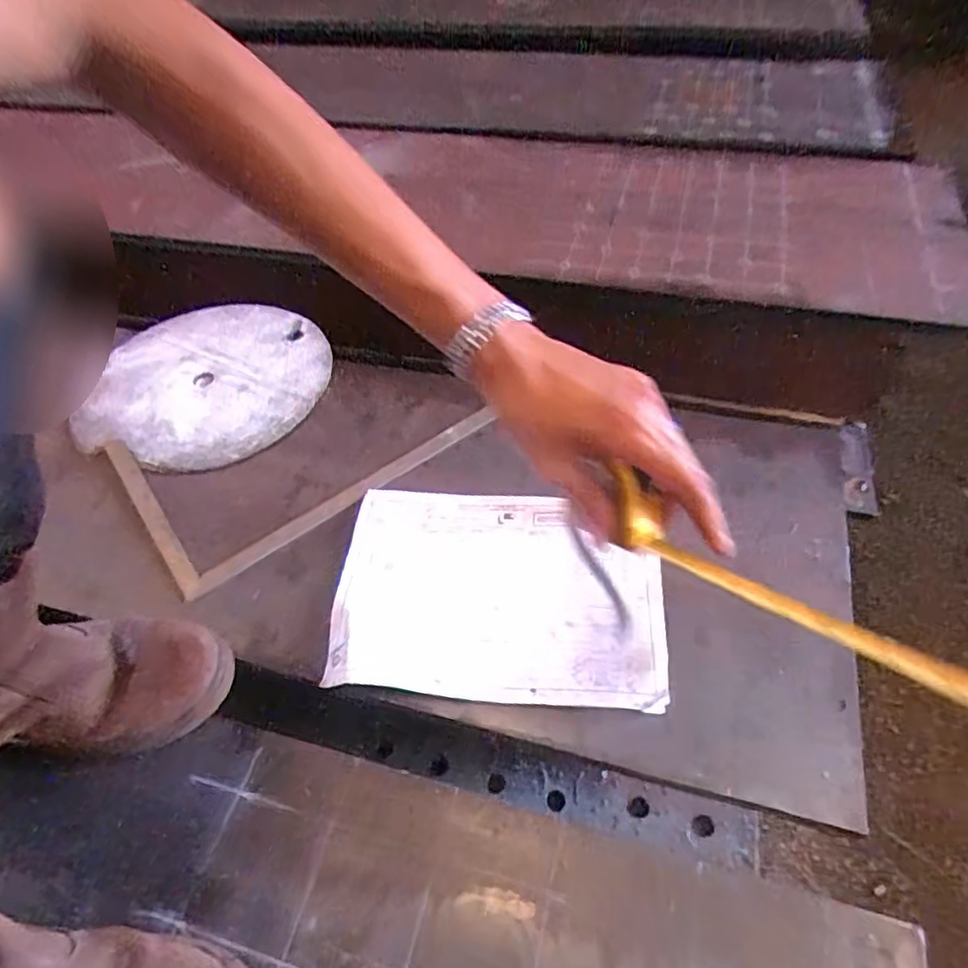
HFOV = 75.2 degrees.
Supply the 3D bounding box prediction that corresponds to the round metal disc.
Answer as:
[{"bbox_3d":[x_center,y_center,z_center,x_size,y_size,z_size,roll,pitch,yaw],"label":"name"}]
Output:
[{"bbox_3d":[-0.352,-0.133,0.808,0.292,0.011,0.299,-2,51,2],"label":"round metal disc"}]

